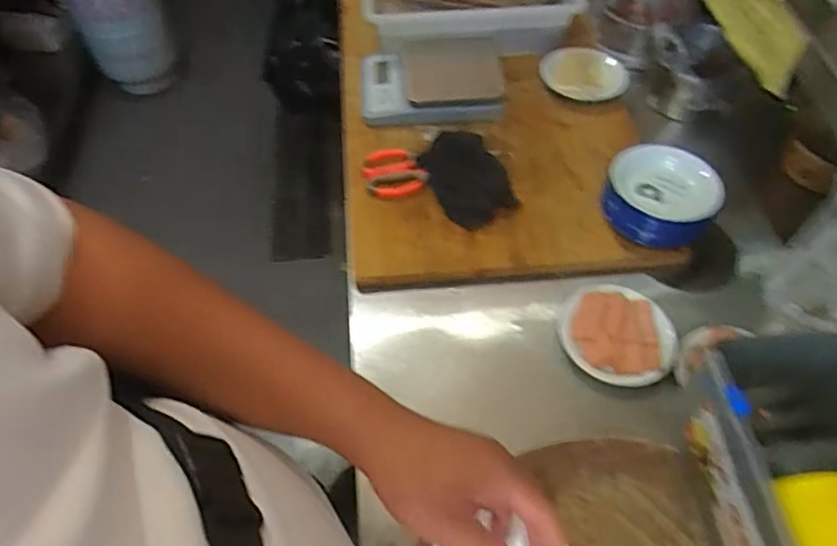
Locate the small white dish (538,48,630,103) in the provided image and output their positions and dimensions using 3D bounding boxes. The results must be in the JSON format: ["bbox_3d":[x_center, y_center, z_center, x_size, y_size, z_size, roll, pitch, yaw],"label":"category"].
[{"bbox_3d":[0.281,-0.343,0.976,0.145,0.023,0.129,7,55,6],"label":"small white dish"}]

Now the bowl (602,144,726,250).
[{"bbox_3d":[0.322,-0.105,0.775,0.140,0.069,0.131,24,59,17],"label":"bowl"}]

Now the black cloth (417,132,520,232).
[{"bbox_3d":[0.070,-0.134,0.804,0.099,0.059,0.136,-22,57,-14],"label":"black cloth"}]

